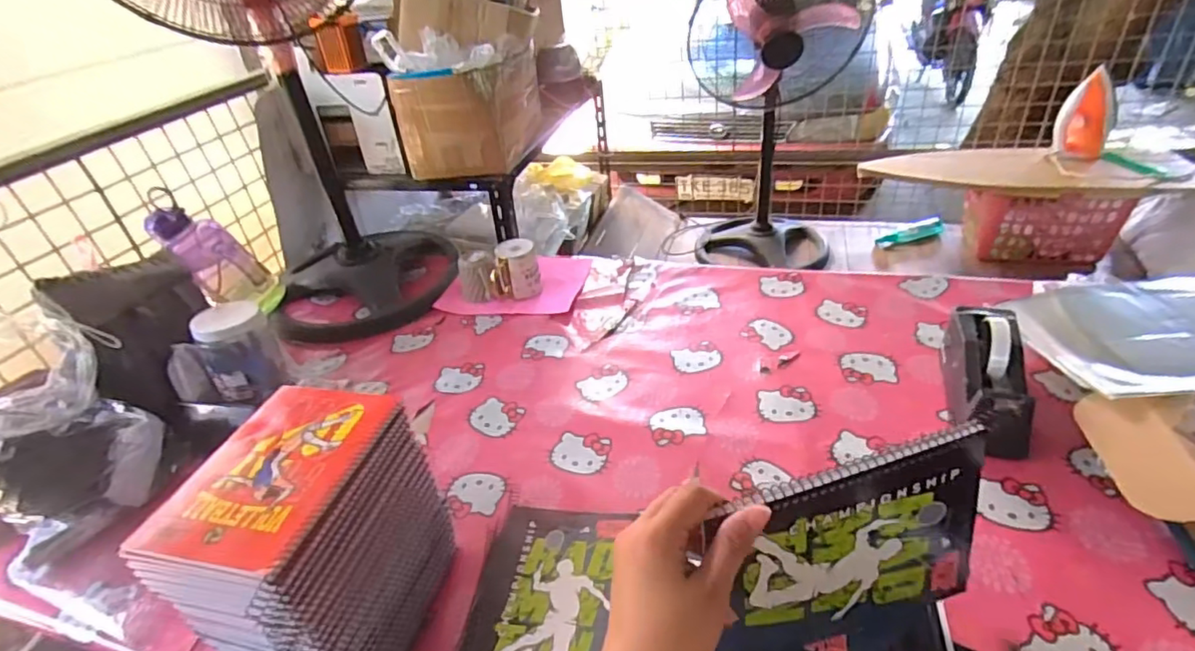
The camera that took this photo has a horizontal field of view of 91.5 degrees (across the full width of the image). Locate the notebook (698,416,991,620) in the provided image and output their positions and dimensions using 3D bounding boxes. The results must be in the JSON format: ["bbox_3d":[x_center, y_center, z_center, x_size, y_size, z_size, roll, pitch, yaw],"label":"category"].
[{"bbox_3d":[0.175,0.147,0.389,0.182,0.141,0.008,-13,25,-11],"label":"notebook"}]

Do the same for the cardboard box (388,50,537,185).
[{"bbox_3d":[-0.285,-0.508,1.354,0.232,0.204,0.370,0,36,12],"label":"cardboard box"}]

